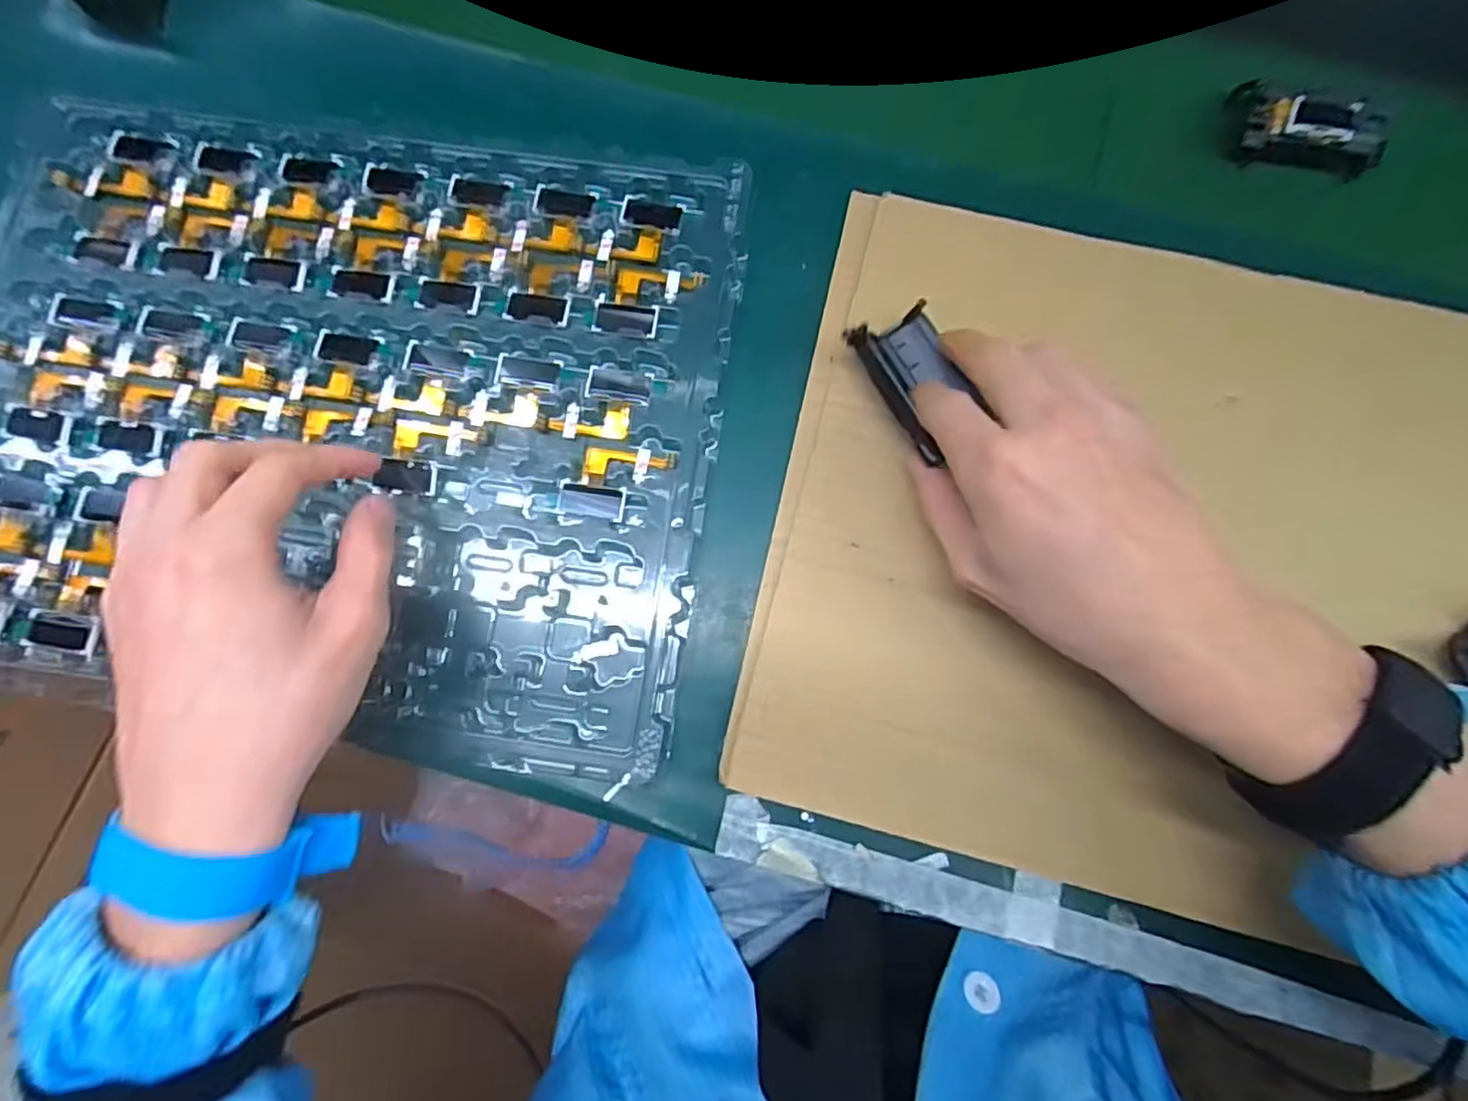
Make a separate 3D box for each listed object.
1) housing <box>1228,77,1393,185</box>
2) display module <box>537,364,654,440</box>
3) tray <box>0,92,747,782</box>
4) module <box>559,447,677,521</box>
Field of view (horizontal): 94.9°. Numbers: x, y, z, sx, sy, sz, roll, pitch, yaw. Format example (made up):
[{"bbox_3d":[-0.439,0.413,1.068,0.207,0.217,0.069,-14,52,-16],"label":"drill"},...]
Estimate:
[{"bbox_3d":[0.304,-0.222,0.358,0.072,0.029,0.041,13,80,2],"label":"housing"},{"bbox_3d":[-0.067,-0.071,0.325,0.050,0.004,0.035,9,80,1],"label":"display module"},{"bbox_3d":[-0.190,-0.071,0.322,0.361,0.015,0.293,8,80,1],"label":"tray"},{"bbox_3d":[-0.055,-0.033,0.320,0.050,0.004,0.036,10,80,1],"label":"module"}]

